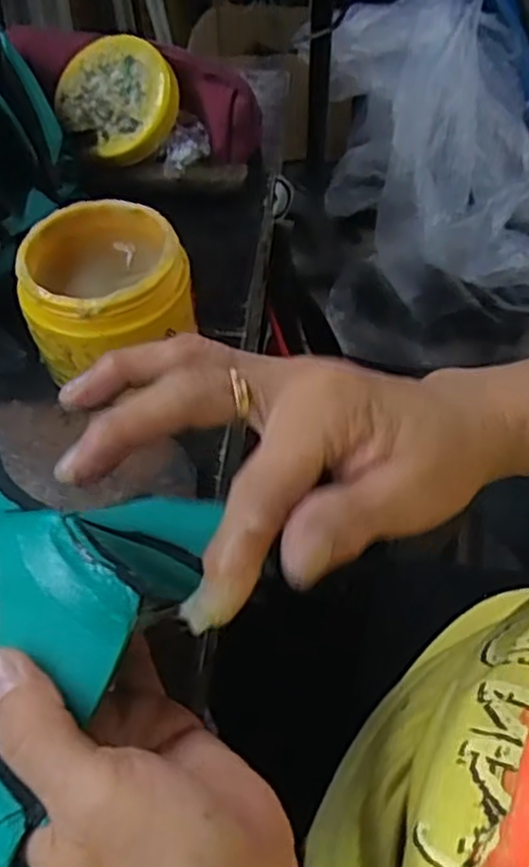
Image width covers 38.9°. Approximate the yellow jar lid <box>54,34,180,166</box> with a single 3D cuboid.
[{"bbox_3d":[-0.105,-0.246,0.549,0.094,0.019,0.083,39,95,15],"label":"yellow jar lid"}]

